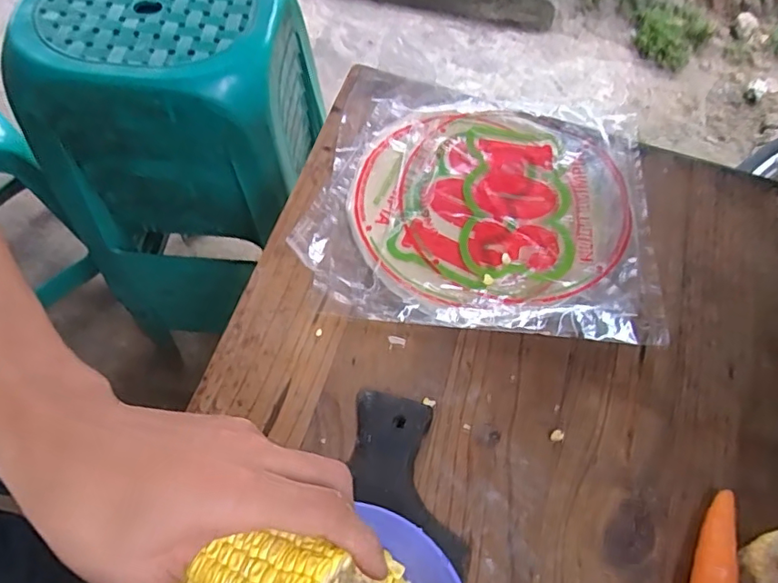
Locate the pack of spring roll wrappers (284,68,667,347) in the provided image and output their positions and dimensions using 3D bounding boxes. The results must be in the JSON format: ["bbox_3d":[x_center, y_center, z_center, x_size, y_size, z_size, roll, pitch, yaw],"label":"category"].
[{"bbox_3d":[0.080,-0.085,0.468,0.277,0.016,0.237,5,62,1],"label":"pack of spring roll wrappers"}]

